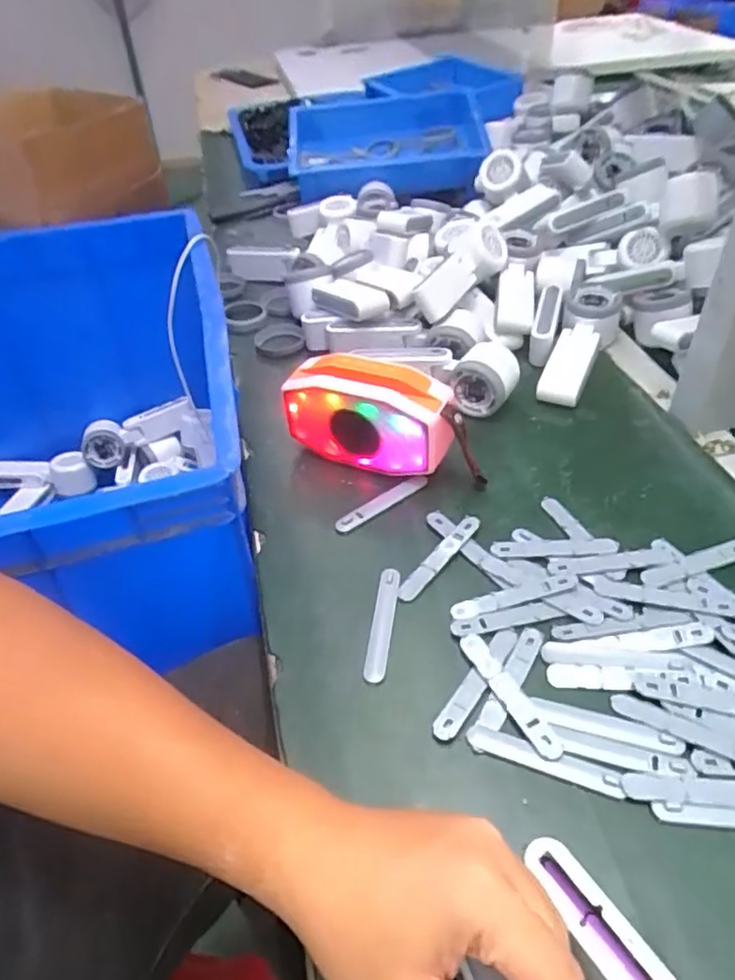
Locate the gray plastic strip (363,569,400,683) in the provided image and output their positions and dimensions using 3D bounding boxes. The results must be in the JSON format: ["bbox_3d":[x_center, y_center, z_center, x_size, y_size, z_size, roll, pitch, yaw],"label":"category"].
[{"bbox_3d":[0.010,0.096,0.457,0.015,0.007,0.092,4,45,9],"label":"gray plastic strip"}]

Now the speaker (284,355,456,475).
[{"bbox_3d":[0.002,-0.061,0.555,0.148,0.093,0.052,16,48,20],"label":"speaker"}]

